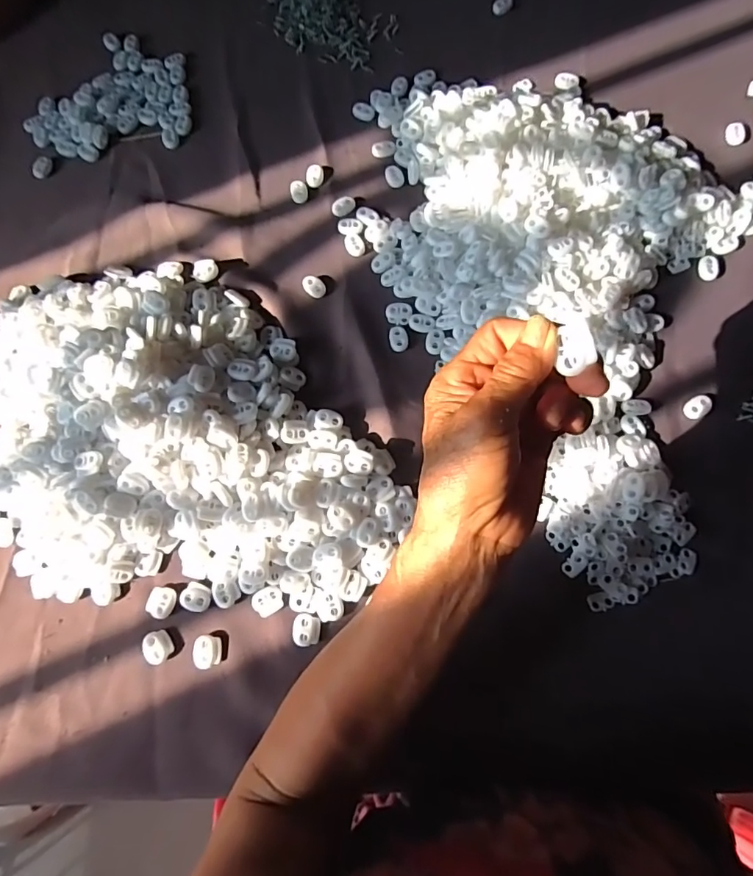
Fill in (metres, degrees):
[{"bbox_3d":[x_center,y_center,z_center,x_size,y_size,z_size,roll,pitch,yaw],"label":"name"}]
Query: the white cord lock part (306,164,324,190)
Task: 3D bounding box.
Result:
[{"bbox_3d":[-0.058,-0.246,0.471,0.016,0.005,0.023,8,74,4],"label":"white cord lock part"}]

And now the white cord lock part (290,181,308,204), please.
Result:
[{"bbox_3d":[-0.072,-0.231,0.467,0.016,0.005,0.022,-13,74,-2],"label":"white cord lock part"}]

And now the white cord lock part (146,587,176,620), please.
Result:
[{"bbox_3d":[-0.162,0.123,0.375,0.022,0.006,0.022,18,75,7],"label":"white cord lock part"}]

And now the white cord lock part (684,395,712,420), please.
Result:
[{"bbox_3d":[0.255,-0.025,0.397,0.015,0.007,0.022,43,80,12],"label":"white cord lock part"}]

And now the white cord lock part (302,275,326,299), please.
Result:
[{"bbox_3d":[-0.055,-0.134,0.439,0.016,0.004,0.026,-33,76,-8],"label":"white cord lock part"}]

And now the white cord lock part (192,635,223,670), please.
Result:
[{"bbox_3d":[-0.123,0.156,0.364,0.020,0.006,0.022,8,74,4],"label":"white cord lock part"}]

